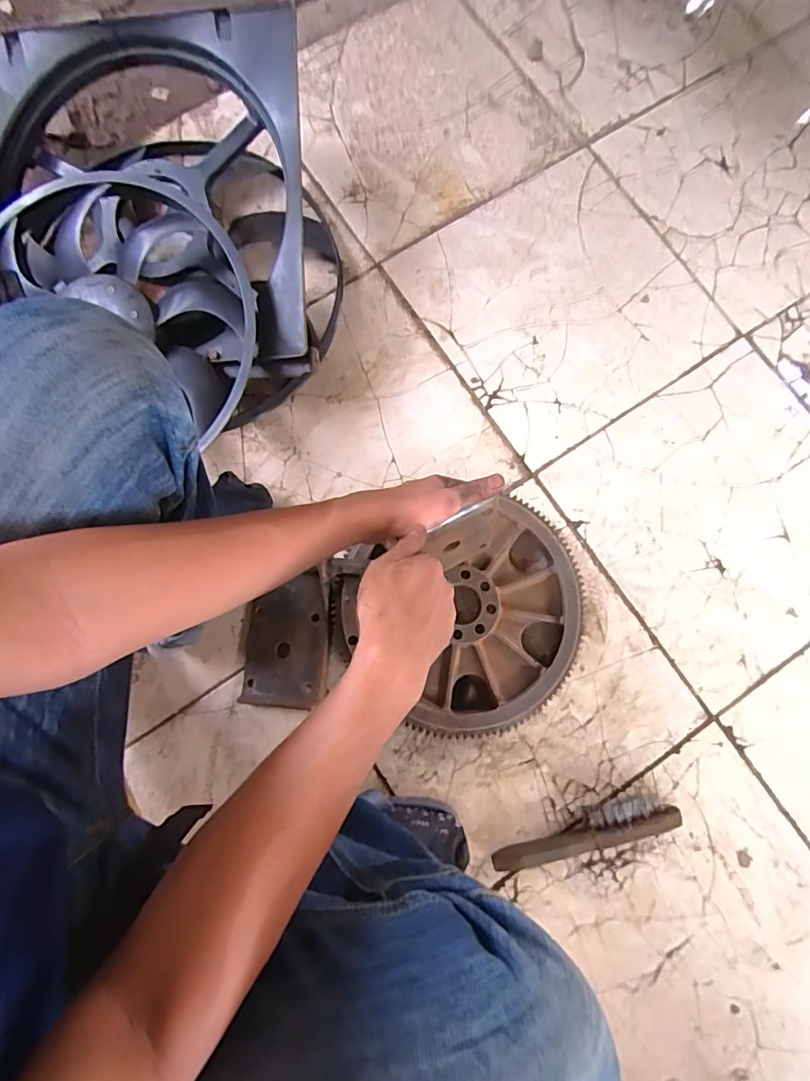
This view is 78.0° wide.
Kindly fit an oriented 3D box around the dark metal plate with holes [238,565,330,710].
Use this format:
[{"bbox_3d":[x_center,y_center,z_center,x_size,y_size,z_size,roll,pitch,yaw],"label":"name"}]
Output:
[{"bbox_3d":[-0.157,0.131,0.660,0.122,0.013,0.166,-4,75,18],"label":"dark metal plate with holes"}]

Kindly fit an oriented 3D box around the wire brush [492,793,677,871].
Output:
[{"bbox_3d":[0.224,0.365,0.626,0.233,0.037,0.041,-16,80,-2],"label":"wire brush"}]

